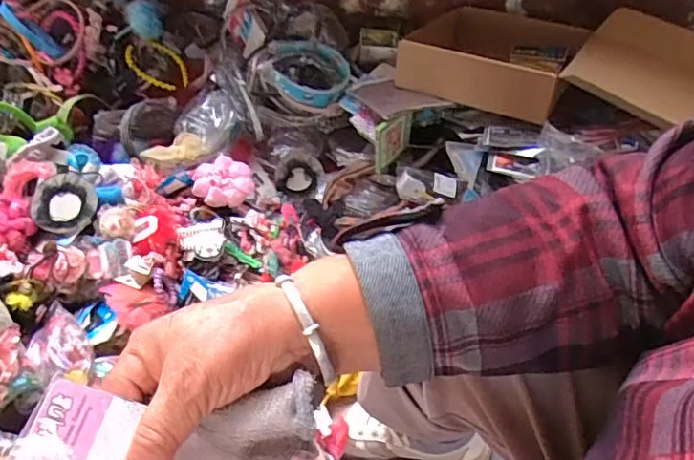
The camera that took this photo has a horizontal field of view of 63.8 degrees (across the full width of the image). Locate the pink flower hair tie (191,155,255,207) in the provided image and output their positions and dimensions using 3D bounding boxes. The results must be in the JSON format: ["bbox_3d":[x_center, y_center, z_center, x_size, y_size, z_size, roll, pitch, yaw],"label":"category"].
[{"bbox_3d":[-0.208,-0.081,0.936,0.095,0.035,0.085,-26,57,-17],"label":"pink flower hair tie"}]

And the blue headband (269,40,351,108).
[{"bbox_3d":[-0.071,-0.293,1.022,0.154,0.055,0.135,12,61,-4],"label":"blue headband"}]

